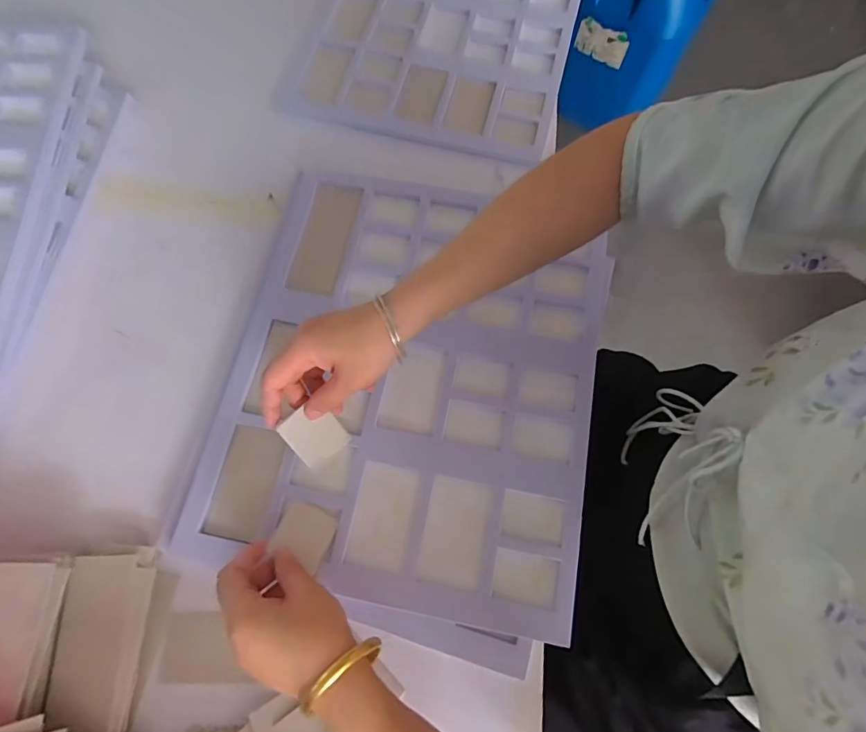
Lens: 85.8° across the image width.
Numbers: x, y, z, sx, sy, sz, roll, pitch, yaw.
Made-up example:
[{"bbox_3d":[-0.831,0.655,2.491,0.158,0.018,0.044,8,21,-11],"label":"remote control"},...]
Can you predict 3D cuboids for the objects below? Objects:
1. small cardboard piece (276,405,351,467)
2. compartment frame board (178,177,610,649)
[{"bbox_3d":[-0.100,0.057,0.393,0.041,0.004,0.050,-43,106,-21],"label":"small cardboard piece"},{"bbox_3d":[-0.022,0.003,0.462,0.356,0.023,0.407,11,70,4],"label":"compartment frame board"}]

